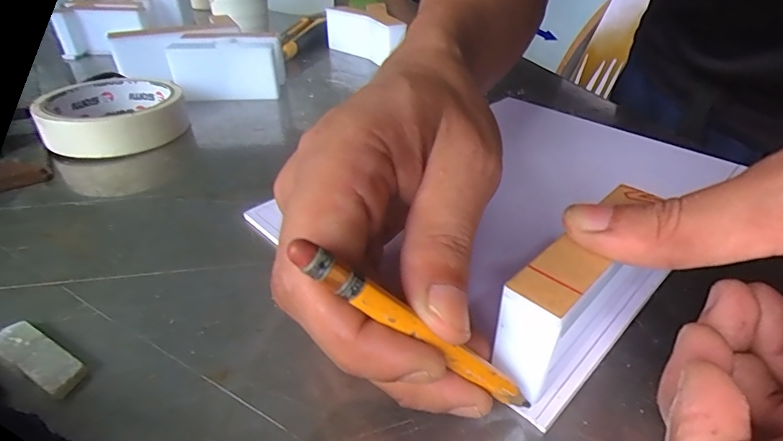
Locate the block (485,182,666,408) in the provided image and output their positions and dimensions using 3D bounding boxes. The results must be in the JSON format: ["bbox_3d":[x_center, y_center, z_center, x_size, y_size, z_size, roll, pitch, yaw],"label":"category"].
[{"bbox_3d":[0.065,0.021,0.150,0.020,0.036,0.080,32,45,34],"label":"block"}]

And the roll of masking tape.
[{"bbox_3d":[-0.191,-0.075,0.302,0.085,0.023,0.089,-14,39,-22],"label":"roll of masking tape"}]

